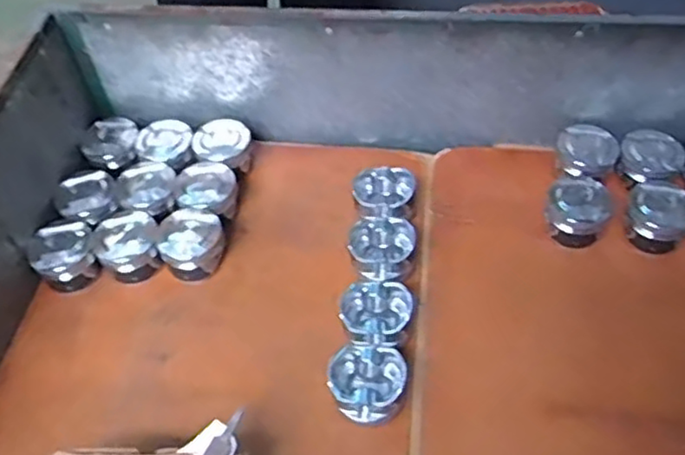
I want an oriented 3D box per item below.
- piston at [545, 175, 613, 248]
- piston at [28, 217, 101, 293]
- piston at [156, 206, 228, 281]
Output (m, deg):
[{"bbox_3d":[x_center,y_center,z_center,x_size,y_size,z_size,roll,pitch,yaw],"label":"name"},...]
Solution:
[{"bbox_3d":[0.314,-0.027,0.901,0.080,0.050,0.095,15,56,13],"label":"piston"},{"bbox_3d":[-0.368,0.035,0.894,0.084,0.047,0.091,-32,59,-20],"label":"piston"},{"bbox_3d":[-0.202,0.020,0.901,0.089,0.048,0.086,32,61,23],"label":"piston"}]

